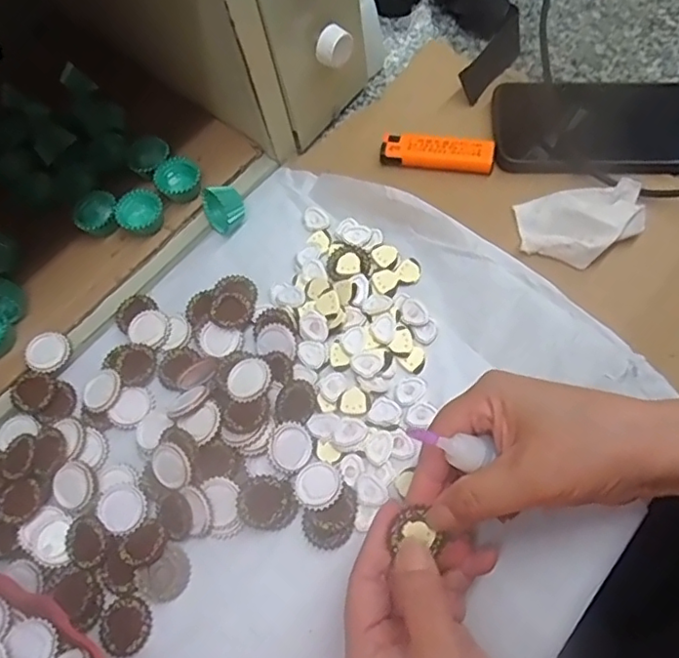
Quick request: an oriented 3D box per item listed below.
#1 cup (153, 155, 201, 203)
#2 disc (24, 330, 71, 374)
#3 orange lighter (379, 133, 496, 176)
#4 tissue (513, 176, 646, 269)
[{"bbox_3d":[-0.117,-0.108,0.423,0.030,0.013,0.030,-2,64,3],"label":"cup"},{"bbox_3d":[-0.191,0.015,0.383,0.027,0.006,0.027,35,71,19],"label":"disc"},{"bbox_3d":[0.070,-0.126,0.418,0.078,0.010,0.022,8,64,8],"label":"orange lighter"},{"bbox_3d":[0.155,-0.069,0.374,0.076,0.017,0.058,-1,64,3],"label":"tissue"}]

